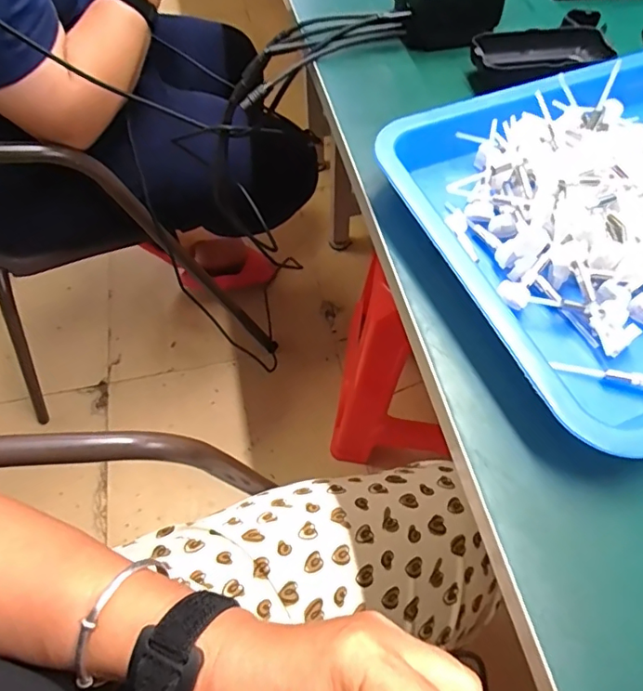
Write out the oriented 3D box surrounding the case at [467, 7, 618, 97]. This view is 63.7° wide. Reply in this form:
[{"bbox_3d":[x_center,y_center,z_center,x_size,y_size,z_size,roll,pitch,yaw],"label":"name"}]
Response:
[{"bbox_3d":[0.183,-0.250,0.432,0.123,0.025,0.037,-17,60,-9],"label":"case"}]

